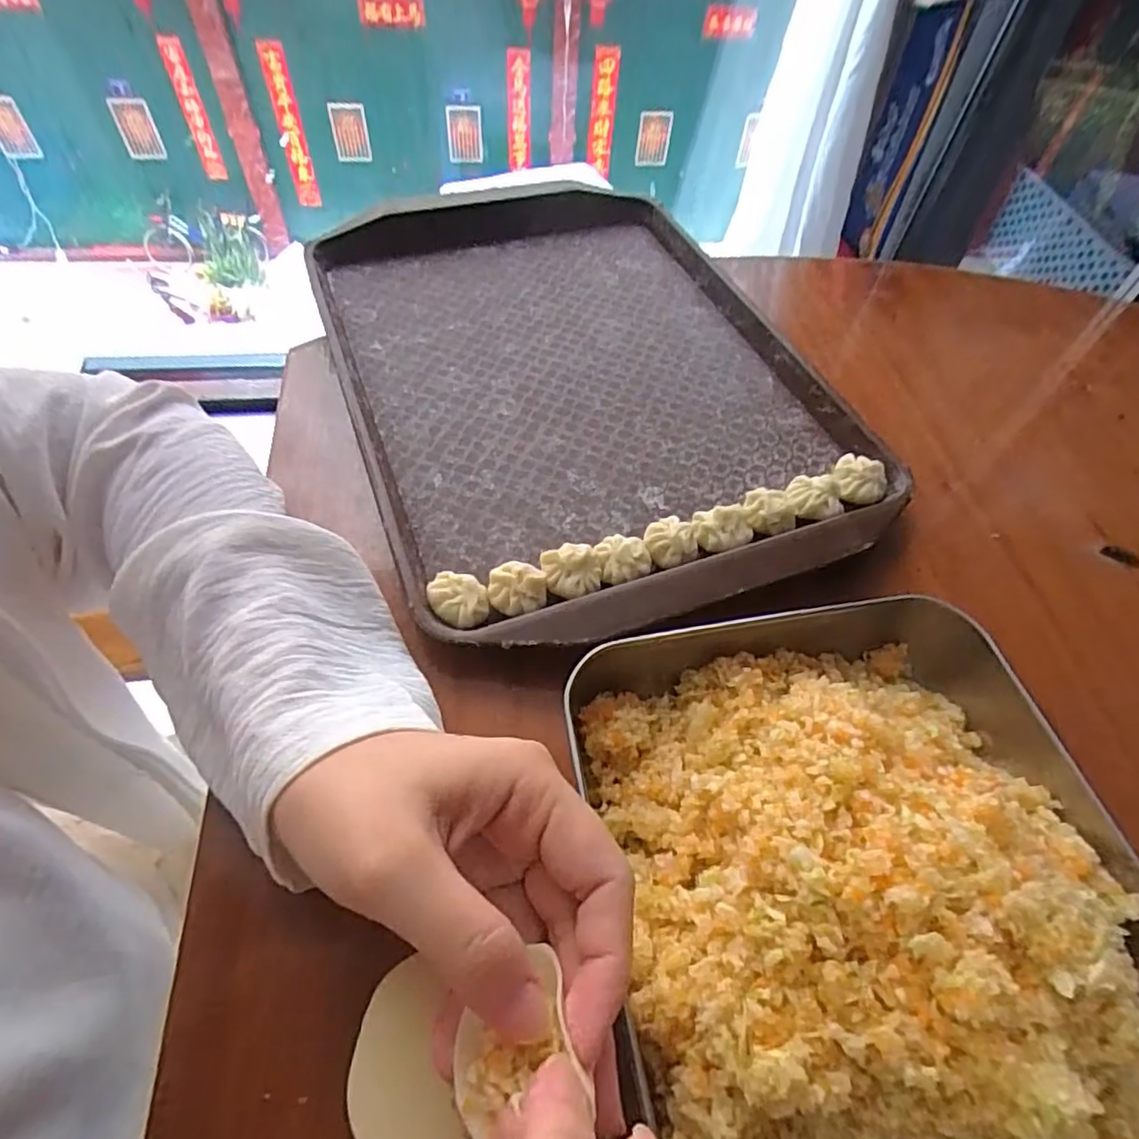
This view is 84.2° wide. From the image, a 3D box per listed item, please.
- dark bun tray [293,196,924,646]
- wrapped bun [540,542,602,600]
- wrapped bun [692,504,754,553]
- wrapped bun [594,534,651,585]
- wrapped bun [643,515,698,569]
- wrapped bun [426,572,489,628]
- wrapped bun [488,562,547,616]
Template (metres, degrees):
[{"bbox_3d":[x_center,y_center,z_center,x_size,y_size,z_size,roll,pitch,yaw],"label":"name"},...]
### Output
[{"bbox_3d":[0.002,-0.144,0.429,0.295,0.031,0.424,-16,58,-15],"label":"dark bun tray"},{"bbox_3d":[0.001,0.002,0.330,0.029,0.019,0.028,2,55,-3],"label":"wrapped bun"},{"bbox_3d":[0.085,-0.022,0.354,0.034,0.019,0.023,-1,56,-5],"label":"wrapped bun"},{"bbox_3d":[0.028,-0.004,0.337,0.027,0.018,0.027,2,55,-3],"label":"wrapped bun"},{"bbox_3d":[0.054,-0.013,0.345,0.027,0.019,0.028,2,55,-3],"label":"wrapped bun"},{"bbox_3d":[-0.056,0.017,0.317,0.027,0.018,0.031,-18,59,-16],"label":"wrapped bun"},{"bbox_3d":[-0.026,0.012,0.321,0.028,0.020,0.024,-2,56,-6],"label":"wrapped bun"}]

